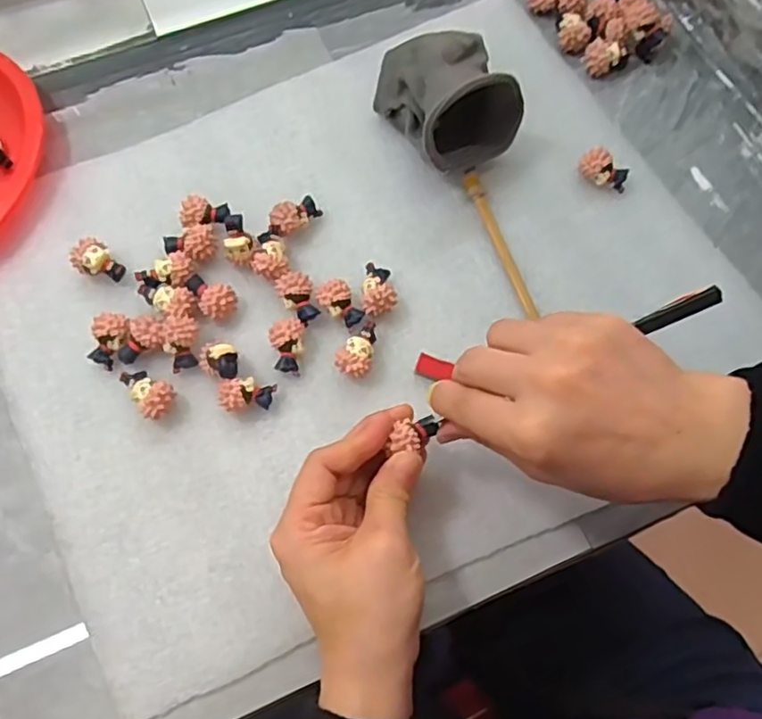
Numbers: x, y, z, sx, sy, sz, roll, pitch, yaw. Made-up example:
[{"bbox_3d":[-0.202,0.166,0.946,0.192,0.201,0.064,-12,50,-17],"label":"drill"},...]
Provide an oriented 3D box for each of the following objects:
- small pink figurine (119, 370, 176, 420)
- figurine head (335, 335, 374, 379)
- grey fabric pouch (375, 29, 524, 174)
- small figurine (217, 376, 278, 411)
[{"bbox_3d":[-0.126,0.018,0.354,0.032,0.019,0.020,37,74,11],"label":"small pink figurine"},{"bbox_3d":[-0.015,0.001,0.362,0.020,0.018,0.022,0,70,-1],"label":"figurine head"},{"bbox_3d":[0.043,-0.156,0.397,0.074,0.063,0.087,-17,72,-7],"label":"grey fabric pouch"},{"bbox_3d":[-0.071,0.019,0.353,0.029,0.020,0.015,-12,71,-5],"label":"small figurine"}]

